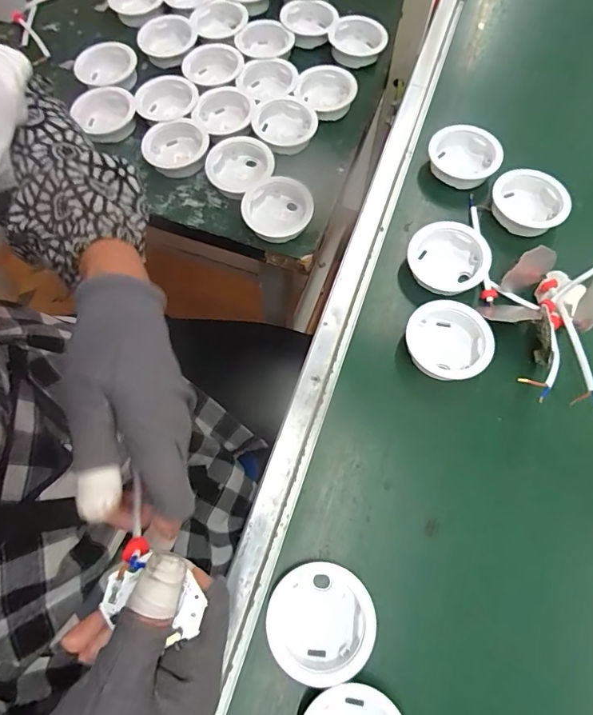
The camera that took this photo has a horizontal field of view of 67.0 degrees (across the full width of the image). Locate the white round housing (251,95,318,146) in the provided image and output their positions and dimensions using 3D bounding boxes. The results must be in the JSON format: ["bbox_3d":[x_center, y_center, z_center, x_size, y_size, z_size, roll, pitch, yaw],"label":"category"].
[{"bbox_3d":[-0.013,-0.271,0.519,0.071,0.024,0.064,6,69,1],"label":"white round housing"}]

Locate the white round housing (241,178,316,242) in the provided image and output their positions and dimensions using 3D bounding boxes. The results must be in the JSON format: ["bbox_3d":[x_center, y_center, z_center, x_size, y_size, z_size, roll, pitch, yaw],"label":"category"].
[{"bbox_3d":[-0.019,-0.156,0.474,0.072,0.026,0.068,0,69,-1],"label":"white round housing"}]

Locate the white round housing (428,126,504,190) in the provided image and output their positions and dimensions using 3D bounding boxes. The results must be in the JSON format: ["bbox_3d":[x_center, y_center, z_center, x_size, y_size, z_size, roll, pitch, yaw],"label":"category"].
[{"bbox_3d":[0.175,-0.209,0.472,0.071,0.030,0.066,0,69,-1],"label":"white round housing"}]

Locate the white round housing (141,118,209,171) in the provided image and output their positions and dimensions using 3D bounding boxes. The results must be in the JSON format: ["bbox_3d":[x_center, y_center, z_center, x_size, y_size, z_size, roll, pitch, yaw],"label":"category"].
[{"bbox_3d":[-0.137,-0.239,0.507,0.073,0.022,0.067,0,69,-1],"label":"white round housing"}]

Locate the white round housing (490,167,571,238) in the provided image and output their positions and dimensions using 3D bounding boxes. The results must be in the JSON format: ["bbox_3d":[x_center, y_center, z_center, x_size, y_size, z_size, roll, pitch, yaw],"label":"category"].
[{"bbox_3d":[0.231,-0.154,0.450,0.070,0.029,0.065,0,69,-1],"label":"white round housing"}]

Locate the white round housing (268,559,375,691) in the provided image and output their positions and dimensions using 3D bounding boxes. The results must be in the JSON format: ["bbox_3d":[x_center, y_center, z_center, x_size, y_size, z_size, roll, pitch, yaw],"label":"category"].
[{"bbox_3d":[0.017,0.184,0.315,0.071,0.023,0.070,0,69,-1],"label":"white round housing"}]

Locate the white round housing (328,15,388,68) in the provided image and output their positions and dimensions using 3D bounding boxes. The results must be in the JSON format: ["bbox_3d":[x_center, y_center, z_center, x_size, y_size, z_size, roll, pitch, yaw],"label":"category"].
[{"bbox_3d":[0.077,-0.398,0.570,0.069,0.027,0.071,0,69,-1],"label":"white round housing"}]

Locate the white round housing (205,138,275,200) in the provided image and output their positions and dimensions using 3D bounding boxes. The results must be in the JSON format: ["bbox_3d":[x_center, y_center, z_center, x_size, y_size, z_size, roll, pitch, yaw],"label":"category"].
[{"bbox_3d":[-0.061,-0.206,0.493,0.070,0.023,0.070,0,69,-1],"label":"white round housing"}]

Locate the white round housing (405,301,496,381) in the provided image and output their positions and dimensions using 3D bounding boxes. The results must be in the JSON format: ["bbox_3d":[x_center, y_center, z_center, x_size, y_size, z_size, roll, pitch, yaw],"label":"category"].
[{"bbox_3d":[0.133,-0.014,0.394,0.064,0.025,0.072,-41,75,-15],"label":"white round housing"}]

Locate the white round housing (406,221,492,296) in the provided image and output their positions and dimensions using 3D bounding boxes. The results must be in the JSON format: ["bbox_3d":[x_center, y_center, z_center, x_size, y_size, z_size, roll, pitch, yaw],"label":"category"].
[{"bbox_3d":[0.144,-0.096,0.425,0.073,0.032,0.057,29,71,10],"label":"white round housing"}]

